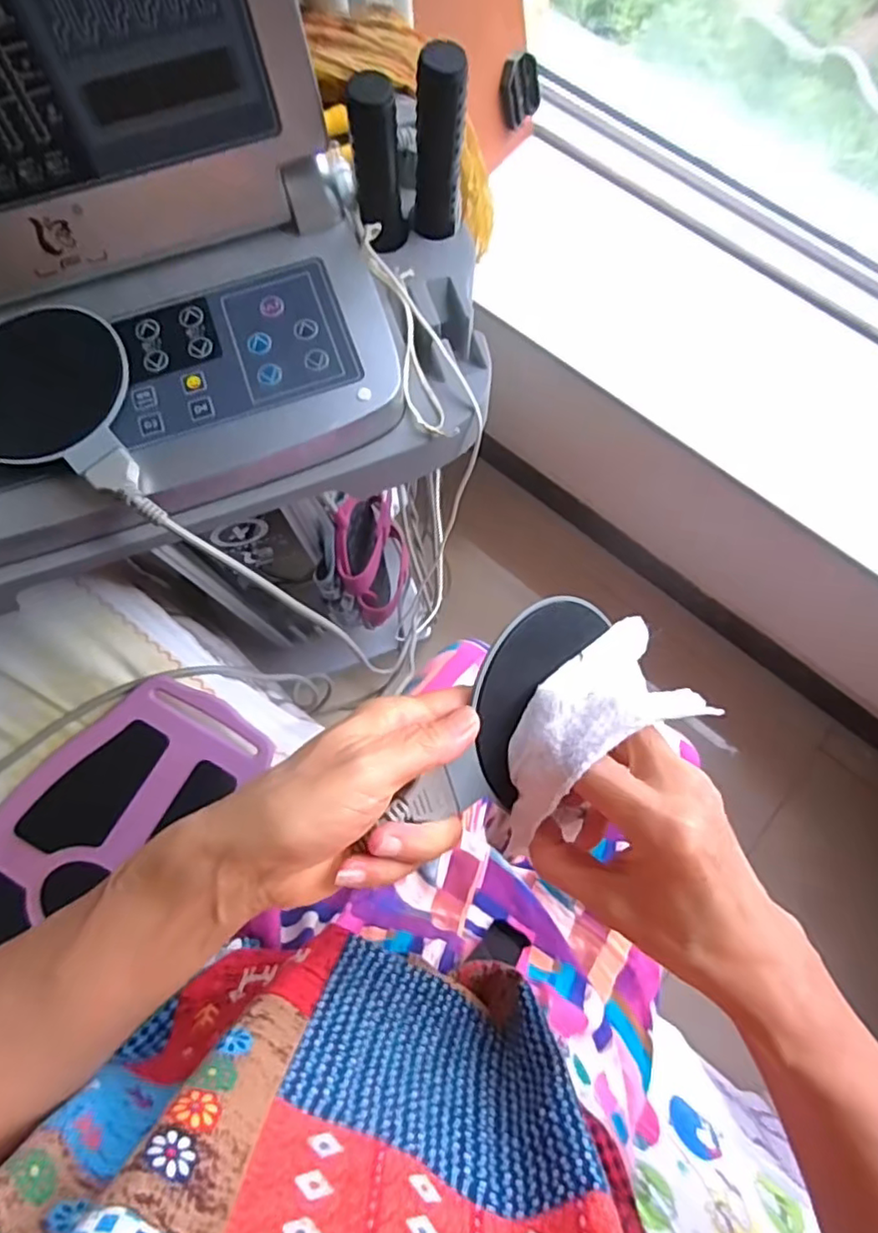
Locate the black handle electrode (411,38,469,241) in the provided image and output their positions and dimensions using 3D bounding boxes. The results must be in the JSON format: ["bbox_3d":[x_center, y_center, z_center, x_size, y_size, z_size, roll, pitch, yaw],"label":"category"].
[{"bbox_3d":[-0.001,-0.296,0.396,0.033,0.108,0.021,-4,76,0],"label":"black handle electrode"}]

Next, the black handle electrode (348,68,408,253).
[{"bbox_3d":[-0.038,-0.278,0.390,0.029,0.095,0.034,-7,76,-1],"label":"black handle electrode"}]

